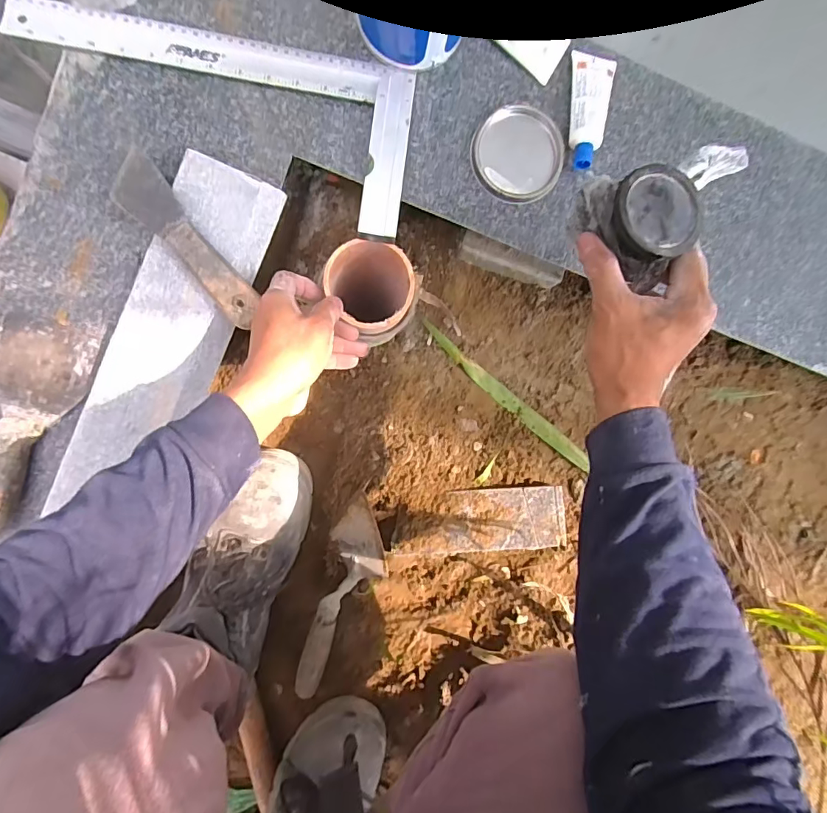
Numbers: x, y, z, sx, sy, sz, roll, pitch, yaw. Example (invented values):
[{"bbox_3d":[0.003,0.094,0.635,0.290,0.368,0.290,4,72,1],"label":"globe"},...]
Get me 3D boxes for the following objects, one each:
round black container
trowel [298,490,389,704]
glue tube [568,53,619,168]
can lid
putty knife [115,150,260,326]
[{"bbox_3d":[0.167,-0.133,0.331,0.061,0.019,0.060,0,93,-6],"label":"round black container"},{"bbox_3d":[-0.074,0.217,0.532,0.066,0.062,0.247,13,92,-6],"label":"trowel"},{"bbox_3d":[0.168,-0.280,0.461,0.037,0.025,0.104,1,92,-6],"label":"glue tube"},{"bbox_3d":[0.100,-0.239,0.458,0.087,0.013,0.080,-1,104,-3],"label":"can lid"},{"bbox_3d":[-0.195,-0.142,0.414,0.040,0.011,0.164,-42,93,3],"label":"putty knife"}]

